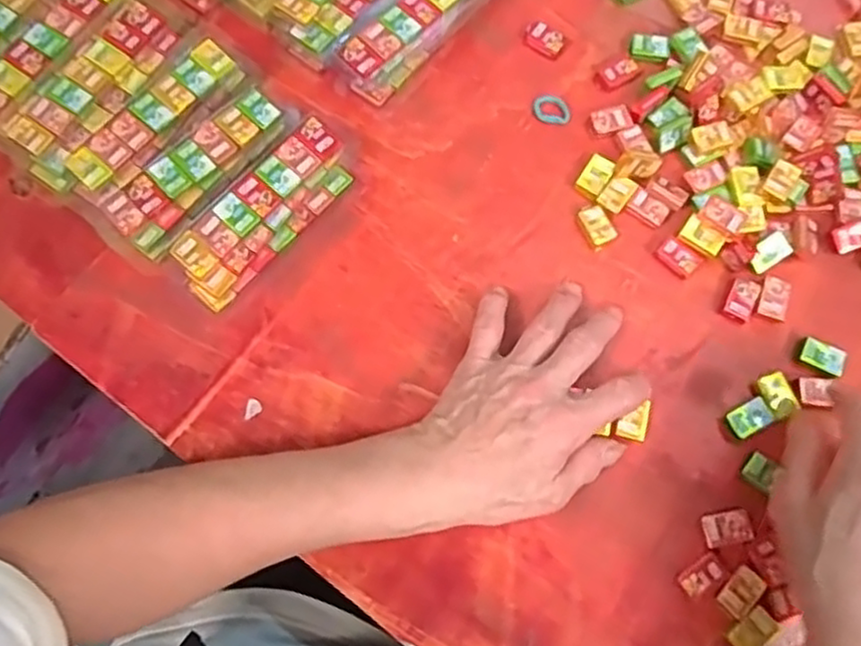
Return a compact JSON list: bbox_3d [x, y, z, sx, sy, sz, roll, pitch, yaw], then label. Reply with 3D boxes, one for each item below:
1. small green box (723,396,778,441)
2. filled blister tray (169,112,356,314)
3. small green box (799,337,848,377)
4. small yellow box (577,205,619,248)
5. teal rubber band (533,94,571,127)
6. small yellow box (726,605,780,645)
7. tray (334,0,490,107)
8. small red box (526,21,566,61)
[{"bbox_3d":[0.185,0.055,0.412,0.026,0.006,0.017,-29,76,-8],"label":"small green box"},{"bbox_3d":[-0.100,-0.068,0.431,0.042,0.027,0.125,40,78,10],"label":"filled blister tray"},{"bbox_3d":[0.234,0.020,0.422,0.025,0.006,0.016,29,76,7],"label":"small green box"},{"bbox_3d":[0.105,-0.061,0.445,0.018,0.006,0.025,-31,77,-9],"label":"small yellow box"},{"bbox_3d":[0.081,-0.142,0.471,0.025,0.004,0.021,25,75,6],"label":"teal rubber band"},{"bbox_3d":[0.173,0.166,0.381,0.027,0.005,0.016,-42,79,-11],"label":"small yellow box"},{"bbox_3d":[-0.002,-0.211,0.472,0.048,0.038,0.154,41,78,10],"label":"tray"},{"bbox_3d":[0.078,-0.193,0.483,0.026,0.009,0.019,29,76,7],"label":"small red box"}]

